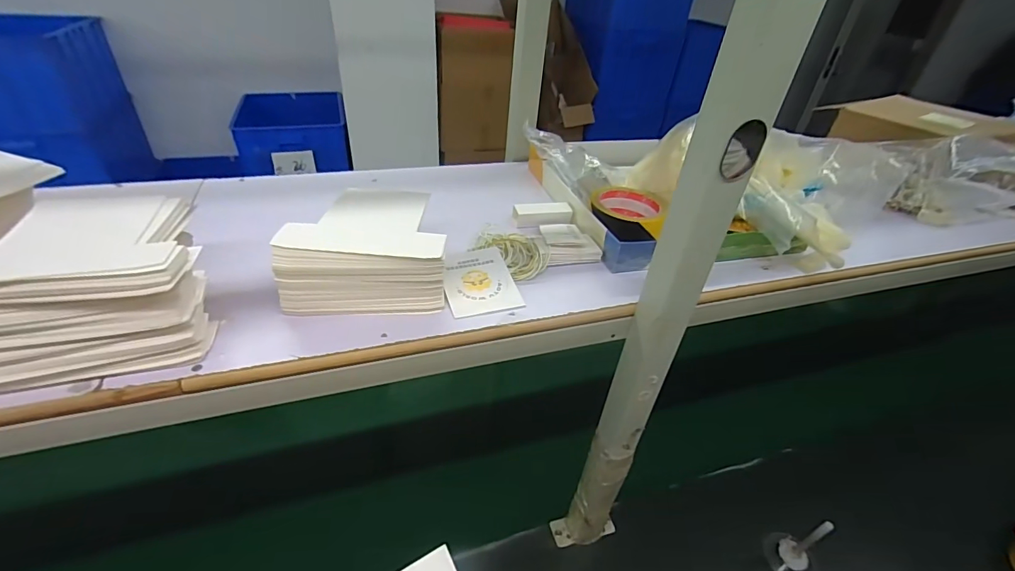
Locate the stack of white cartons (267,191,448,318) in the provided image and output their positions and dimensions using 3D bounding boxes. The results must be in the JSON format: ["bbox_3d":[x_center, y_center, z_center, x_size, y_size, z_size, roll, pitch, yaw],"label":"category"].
[{"bbox_3d":[-0.135,-0.034,0.437,0.140,0.075,0.109,-1,37,-8],"label":"stack of white cartons"}]

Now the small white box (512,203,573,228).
[{"bbox_3d":[0.045,-0.090,0.567,0.074,0.022,0.024,-5,38,-13],"label":"small white box"}]

